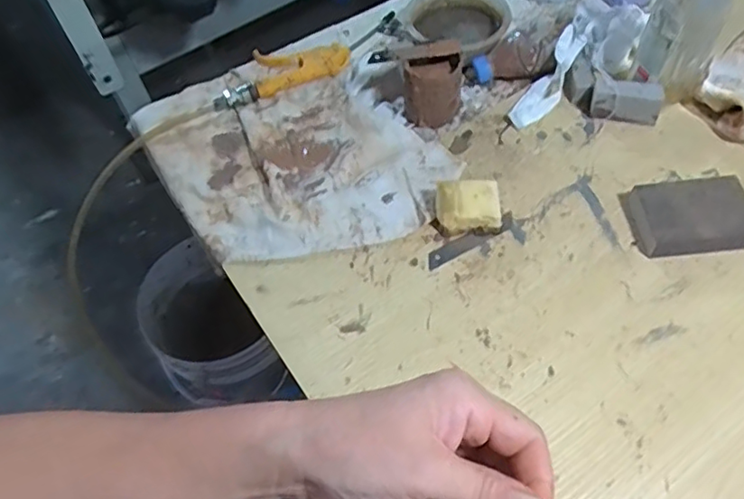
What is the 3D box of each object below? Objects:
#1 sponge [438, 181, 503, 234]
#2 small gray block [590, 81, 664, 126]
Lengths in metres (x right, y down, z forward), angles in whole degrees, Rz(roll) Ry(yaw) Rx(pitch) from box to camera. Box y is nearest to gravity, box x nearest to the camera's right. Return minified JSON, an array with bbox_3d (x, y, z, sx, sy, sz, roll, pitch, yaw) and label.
[{"bbox_3d":[0.091,-0.039,0.578,0.059,0.030,0.043,-4,58,1],"label":"sponge"},{"bbox_3d":[0.267,-0.154,0.641,0.066,0.036,0.031,9,59,9],"label":"small gray block"}]

